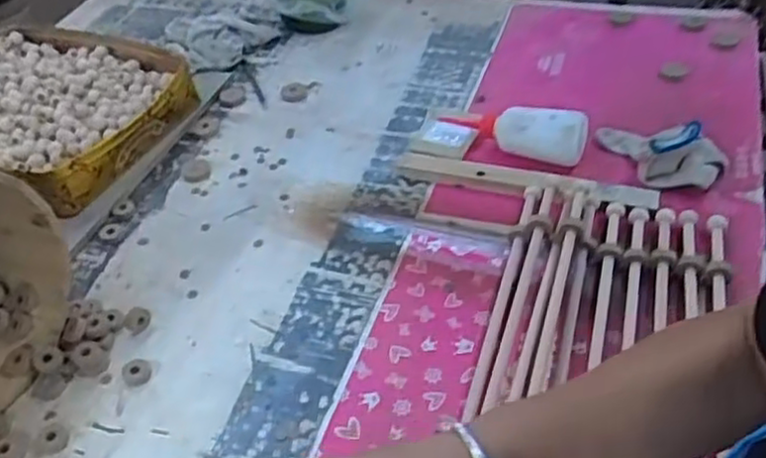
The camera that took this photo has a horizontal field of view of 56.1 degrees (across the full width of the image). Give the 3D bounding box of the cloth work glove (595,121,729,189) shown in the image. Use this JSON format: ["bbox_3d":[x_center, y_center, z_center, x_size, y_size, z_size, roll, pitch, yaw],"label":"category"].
[{"bbox_3d":[0.306,-0.093,0.815,0.148,0.058,0.067,29,52,31],"label":"cloth work glove"}]

